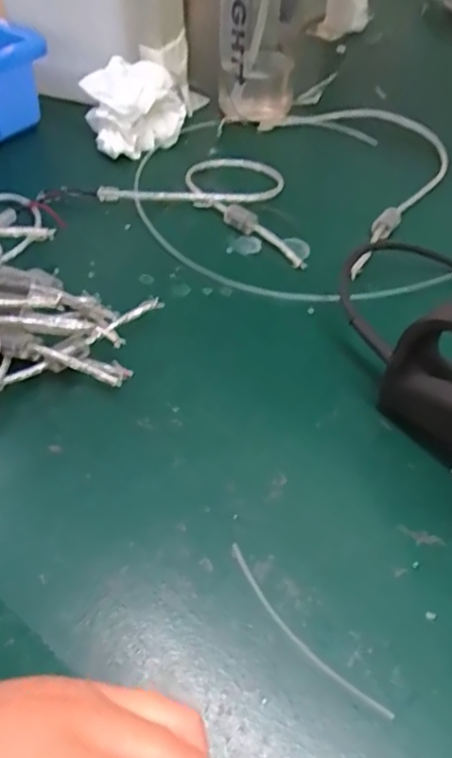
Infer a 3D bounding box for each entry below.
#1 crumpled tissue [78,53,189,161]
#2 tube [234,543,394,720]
[{"bbox_3d":[-0.085,-0.251,0.565,0.091,0.057,0.065,-35,59,-26],"label":"crumpled tissue"},{"bbox_3d":[0.036,0.123,0.298,0.012,0.004,0.107,-33,59,-25],"label":"tube"}]

